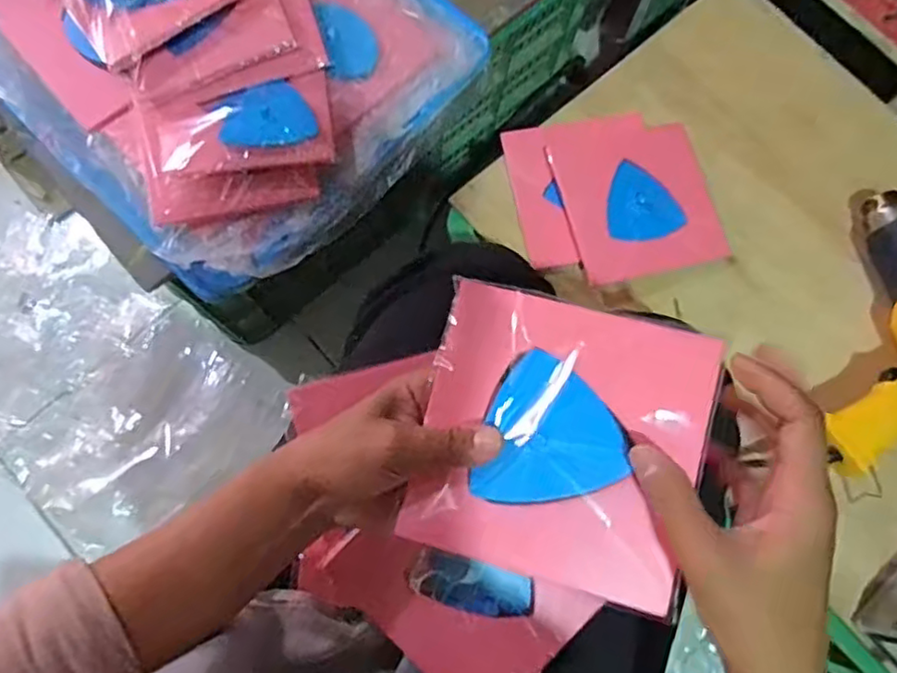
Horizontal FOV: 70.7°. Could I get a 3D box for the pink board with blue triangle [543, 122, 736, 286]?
[{"bbox_3d":[0.175,-0.127,0.584,0.137,0.012,0.139,-13,79,-6],"label":"pink board with blue triangle"}]

